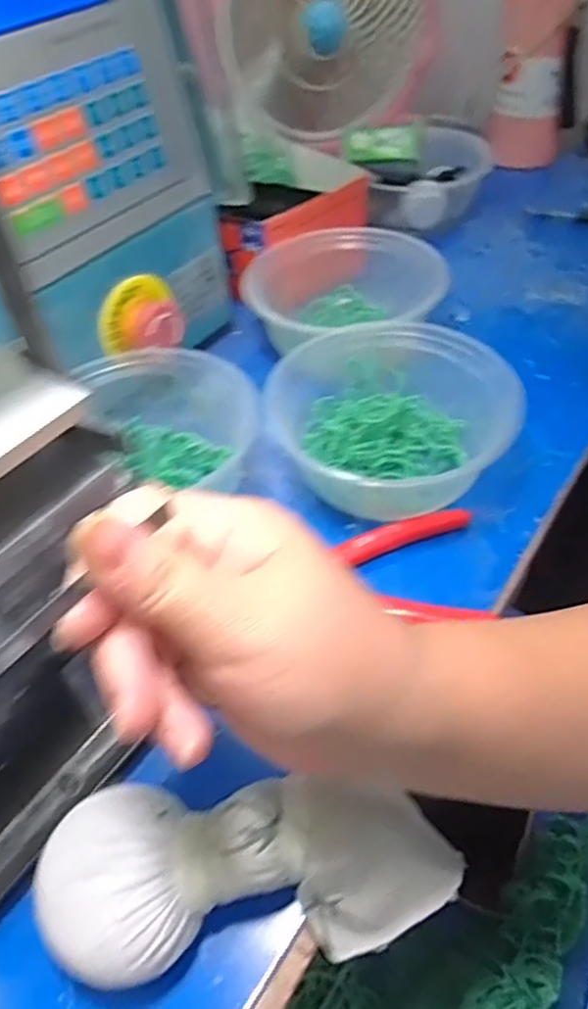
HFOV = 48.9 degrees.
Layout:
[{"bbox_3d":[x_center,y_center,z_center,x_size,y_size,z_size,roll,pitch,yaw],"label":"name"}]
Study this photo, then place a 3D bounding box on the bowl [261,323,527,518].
[{"bbox_3d":[0.055,-0.051,0.380,0.114,0.060,0.118,-2,48,2],"label":"bowl"}]

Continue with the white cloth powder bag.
[{"bbox_3d":[-0.013,0.131,0.233,0.147,0.053,0.055,-6,48,-2],"label":"white cloth powder bag"}]

